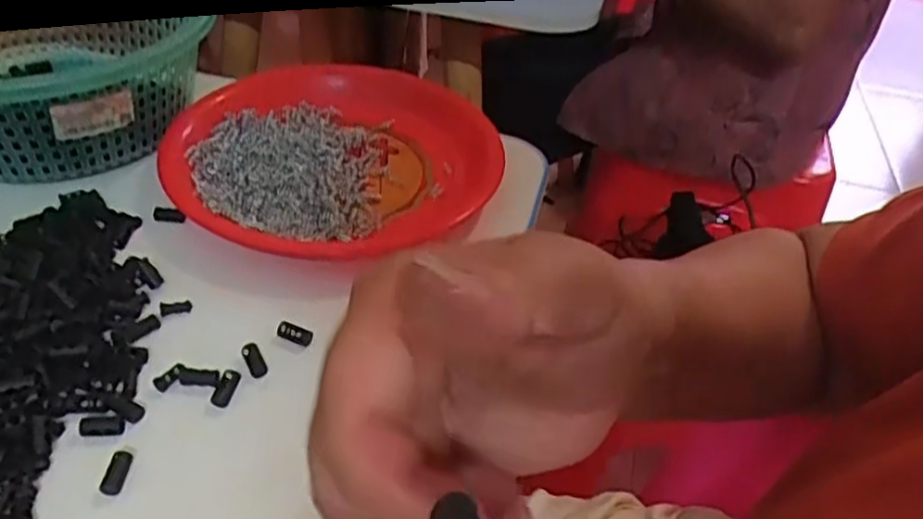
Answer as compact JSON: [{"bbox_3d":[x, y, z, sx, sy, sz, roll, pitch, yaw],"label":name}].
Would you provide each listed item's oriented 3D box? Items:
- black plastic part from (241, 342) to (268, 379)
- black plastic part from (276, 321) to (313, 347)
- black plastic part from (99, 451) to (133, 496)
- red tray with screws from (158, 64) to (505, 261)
[{"bbox_3d":[-0.109,0.052,0.374,0.010,0.006,0.022,-16,46,-23],"label":"black plastic part"},{"bbox_3d":[-0.090,0.039,0.382,0.020,0.004,0.008,19,43,13],"label":"black plastic part"},{"bbox_3d":[-0.155,0.096,0.319,0.008,0.006,0.021,7,42,0],"label":"black plastic part"},{"bbox_3d":[-0.089,-0.078,0.494,0.222,0.027,0.222,4,42,-3],"label":"red tray with screws"}]

